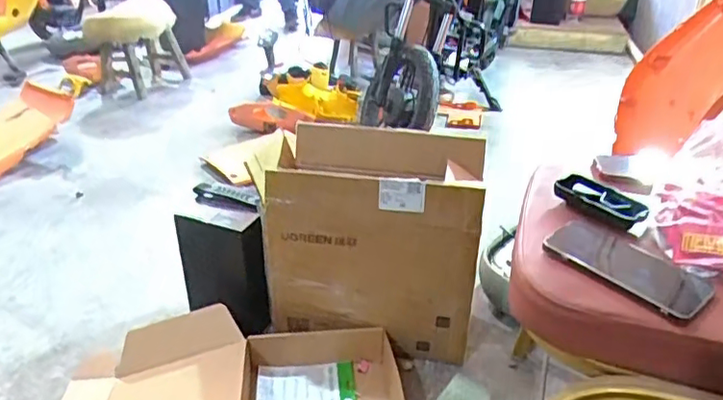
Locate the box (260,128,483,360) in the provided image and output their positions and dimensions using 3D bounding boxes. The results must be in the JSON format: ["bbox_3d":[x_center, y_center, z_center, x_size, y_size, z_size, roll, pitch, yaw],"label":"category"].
[{"bbox_3d":[0.028,0.077,1.146,0.376,0.398,0.228,5,30,8],"label":"box"}]

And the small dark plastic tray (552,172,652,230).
[{"bbox_3d":[0.301,-0.001,0.740,0.112,0.031,0.055,19,35,29],"label":"small dark plastic tray"}]

